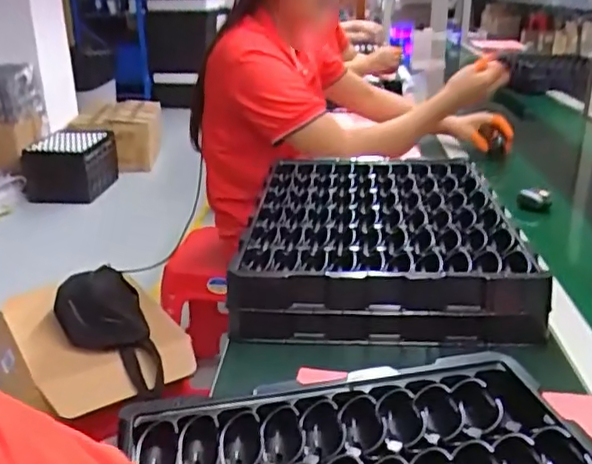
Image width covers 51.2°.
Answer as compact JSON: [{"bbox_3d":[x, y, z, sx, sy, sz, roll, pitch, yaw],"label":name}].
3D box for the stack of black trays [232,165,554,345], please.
[{"bbox_3d":[0.109,-0.002,0.818,0.330,0.074,0.418,1,22,4],"label":"stack of black trays"}]

